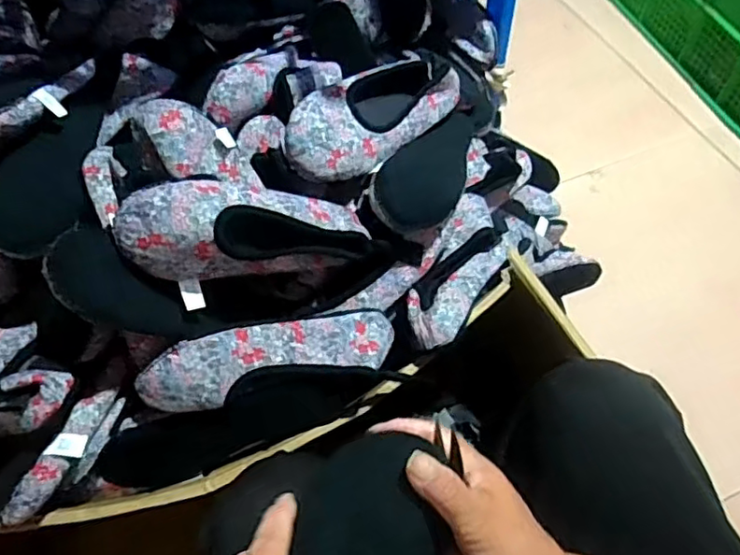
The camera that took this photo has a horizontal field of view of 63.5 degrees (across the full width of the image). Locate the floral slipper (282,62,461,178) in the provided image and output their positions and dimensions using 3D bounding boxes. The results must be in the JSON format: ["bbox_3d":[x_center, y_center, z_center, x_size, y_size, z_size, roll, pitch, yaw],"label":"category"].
[{"bbox_3d":[0.002,-0.191,0.706,0.241,0.060,0.098,-36,102,-26],"label":"floral slipper"}]

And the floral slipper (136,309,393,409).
[{"bbox_3d":[-0.098,0.077,0.597,0.246,0.057,0.063,-13,58,-6],"label":"floral slipper"}]

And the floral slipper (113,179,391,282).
[{"bbox_3d":[-0.116,-0.046,0.600,0.254,0.067,0.082,-1,53,-32],"label":"floral slipper"}]

